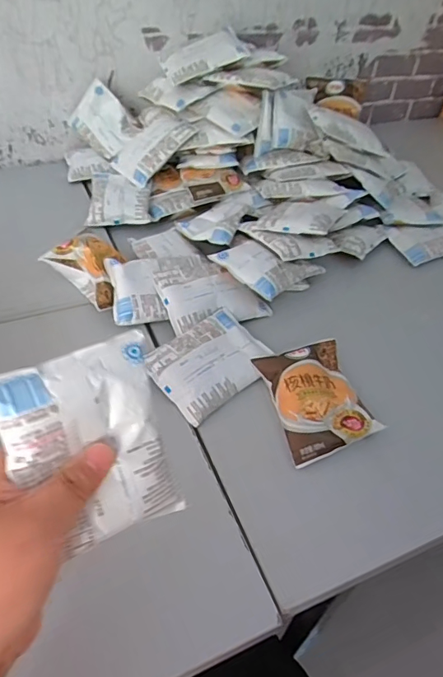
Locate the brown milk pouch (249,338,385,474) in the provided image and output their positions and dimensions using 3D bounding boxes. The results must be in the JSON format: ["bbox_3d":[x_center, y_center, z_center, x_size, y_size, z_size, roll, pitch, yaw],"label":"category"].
[{"bbox_3d":[0.097,0.058,0.485,0.092,0.029,0.120,-12,48,-17],"label":"brown milk pouch"}]

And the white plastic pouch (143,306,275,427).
[{"bbox_3d":[-0.010,0.023,0.516,0.125,0.021,0.094,-31,56,-31],"label":"white plastic pouch"}]

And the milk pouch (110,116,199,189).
[{"bbox_3d":[-0.113,-0.314,0.770,0.129,0.015,0.097,-45,60,0],"label":"milk pouch"}]

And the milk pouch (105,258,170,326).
[{"bbox_3d":[-0.103,-0.061,0.570,0.060,0.017,0.092,-6,66,-18],"label":"milk pouch"}]

